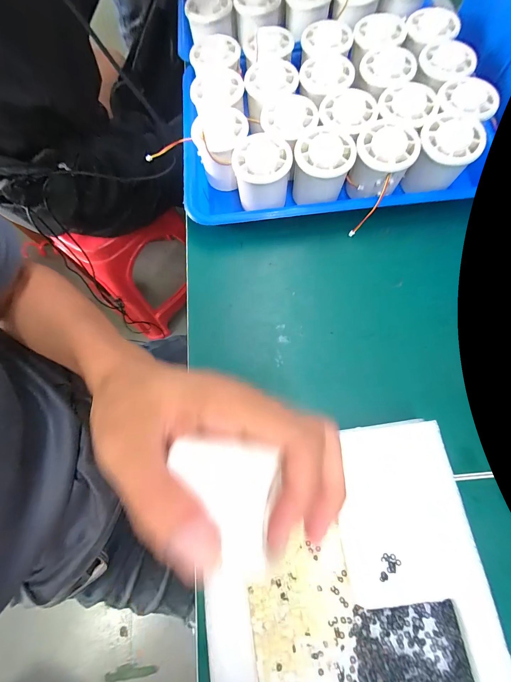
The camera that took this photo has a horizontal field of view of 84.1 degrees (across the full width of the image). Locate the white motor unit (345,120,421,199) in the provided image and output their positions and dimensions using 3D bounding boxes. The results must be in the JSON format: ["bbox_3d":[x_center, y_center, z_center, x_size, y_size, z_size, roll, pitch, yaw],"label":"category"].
[{"bbox_3d":[0.125,-0.177,0.282,0.053,0.044,0.056,25,75,10],"label":"white motor unit"}]

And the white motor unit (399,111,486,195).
[{"bbox_3d":[0.185,-0.181,0.284,0.058,0.047,0.067,19,74,8],"label":"white motor unit"}]

